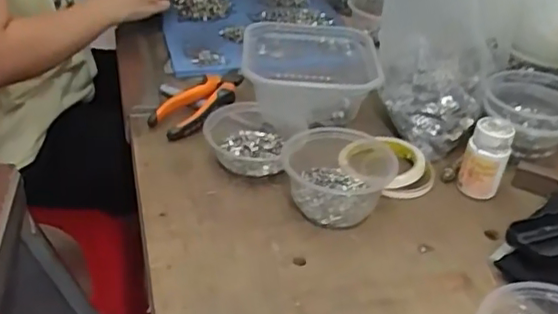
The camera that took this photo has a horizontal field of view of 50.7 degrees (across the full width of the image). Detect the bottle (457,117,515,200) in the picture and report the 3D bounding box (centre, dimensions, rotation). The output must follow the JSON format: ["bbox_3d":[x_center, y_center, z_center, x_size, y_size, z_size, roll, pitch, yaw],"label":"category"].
[{"bbox_3d":[0.225,0.000,0.639,0.043,0.072,0.039,18,37,19],"label":"bottle"}]

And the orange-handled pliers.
[{"bbox_3d":[-0.096,-0.069,0.737,0.055,0.030,0.132,31,59,34],"label":"orange-handled pliers"}]

